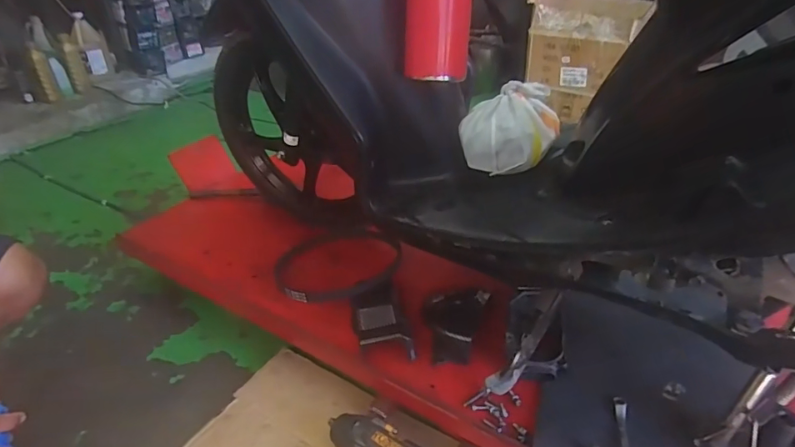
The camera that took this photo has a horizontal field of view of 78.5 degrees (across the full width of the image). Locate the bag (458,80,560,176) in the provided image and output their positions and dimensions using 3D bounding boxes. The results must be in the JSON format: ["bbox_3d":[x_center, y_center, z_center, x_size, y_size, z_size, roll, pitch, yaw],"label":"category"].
[{"bbox_3d":[0.178,-0.151,0.771,0.146,0.098,0.137,8,33,13],"label":"bag"}]

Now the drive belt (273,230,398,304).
[{"bbox_3d":[-0.121,0.069,0.978,0.248,0.033,0.227,-7,31,4],"label":"drive belt"}]

